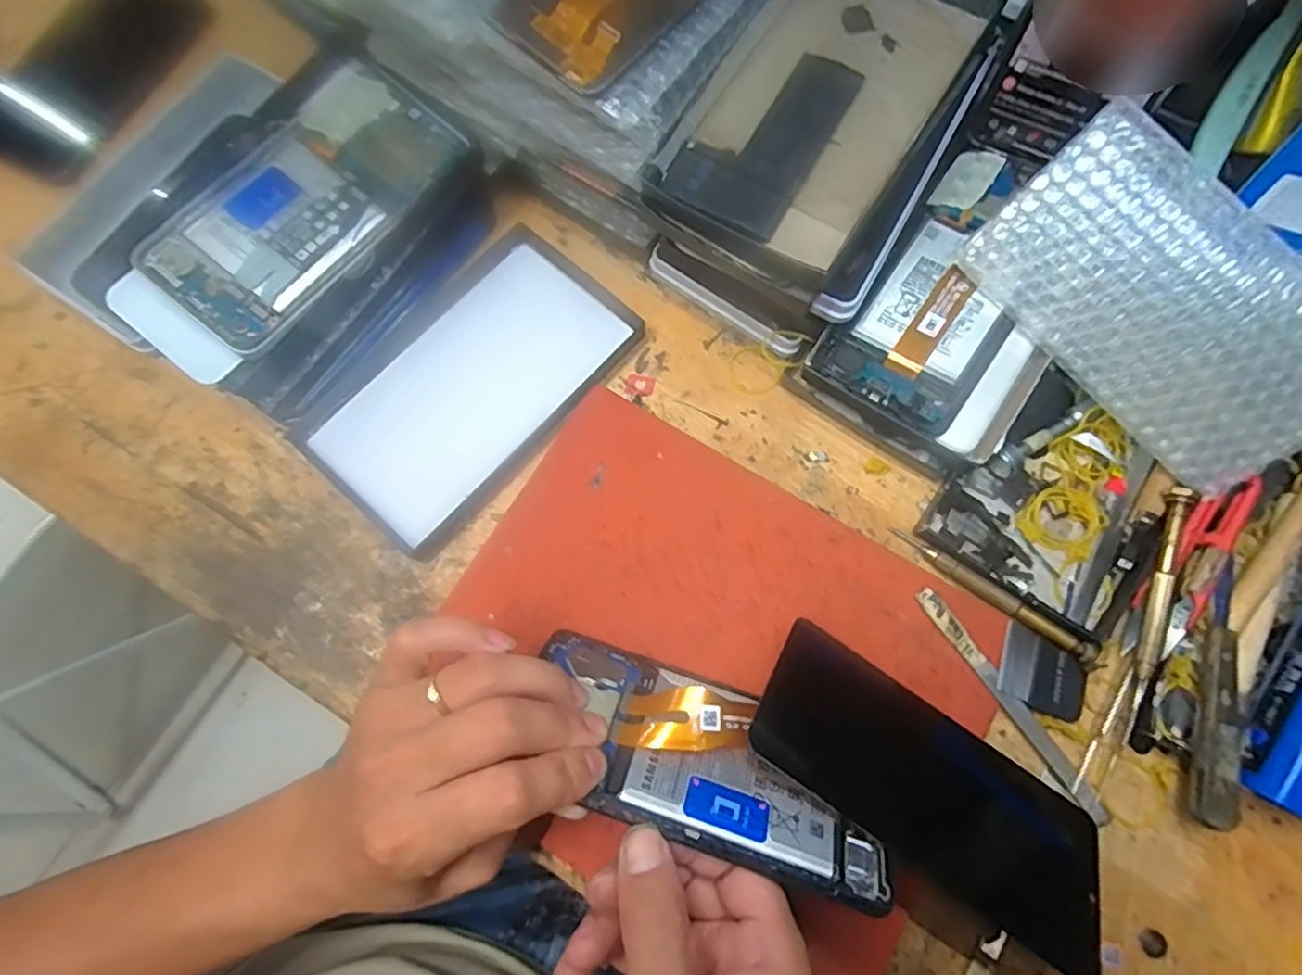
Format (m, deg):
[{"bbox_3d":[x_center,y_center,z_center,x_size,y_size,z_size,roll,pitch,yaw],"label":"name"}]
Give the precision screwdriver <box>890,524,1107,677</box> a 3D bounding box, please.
[{"bbox_3d":[0.171,0.054,0.307,0.113,0.009,0.009,35,78,8],"label":"precision screwdriver"}]

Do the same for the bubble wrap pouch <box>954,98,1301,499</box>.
[{"bbox_3d":[0.232,-0.080,0.282,0.167,0.006,0.083,45,121,4],"label":"bubble wrap pouch"}]

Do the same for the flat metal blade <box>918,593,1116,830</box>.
[{"bbox_3d":[0.171,0.102,0.299,0.009,0.004,0.128,-35,79,-8],"label":"flat metal blade"}]

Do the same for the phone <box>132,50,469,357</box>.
[{"bbox_3d":[-0.171,-0.143,0.312,0.074,0.012,0.153,41,77,-8],"label":"phone"}]

